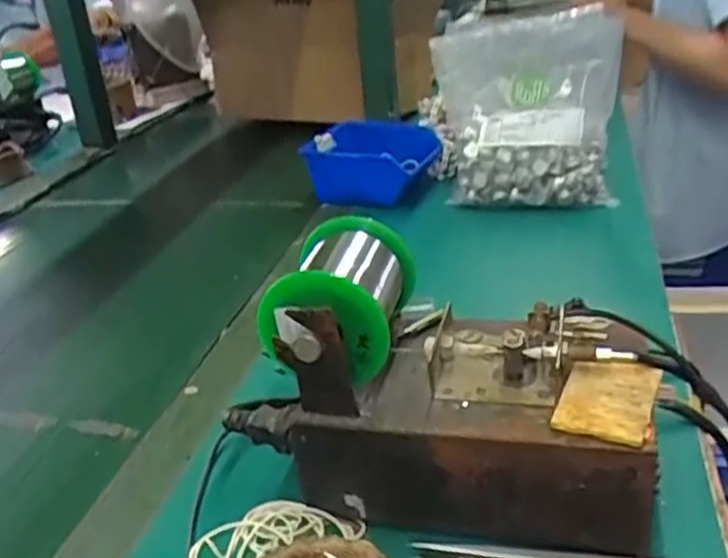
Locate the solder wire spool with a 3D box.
[{"bbox_3d":[-0.013,0.018,0.408,0.070,0.071,0.094,2,28,14],"label":"solder wire spool"}]

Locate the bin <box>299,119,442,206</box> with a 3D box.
[{"bbox_3d":[0.015,-0.136,0.859,0.131,0.066,0.131,4,29,19],"label":"bin"}]

